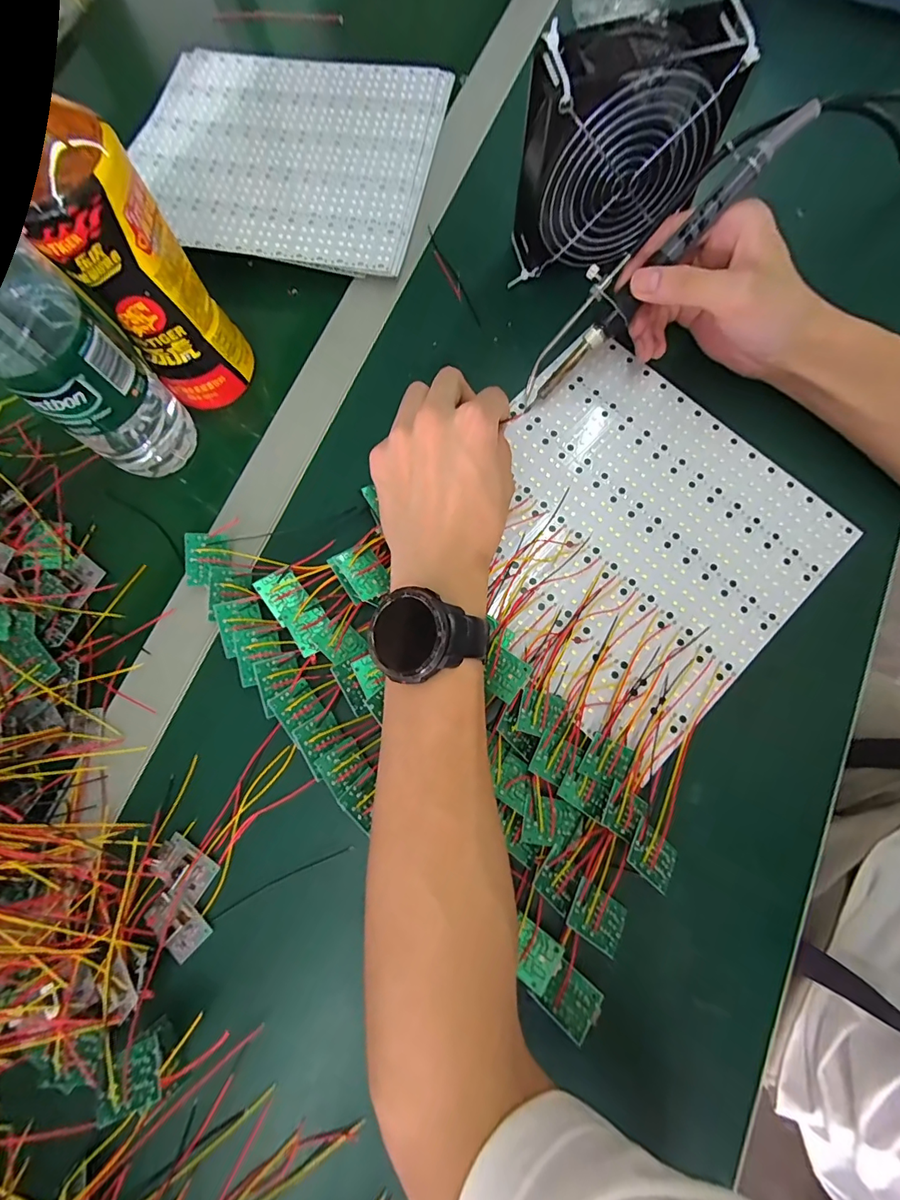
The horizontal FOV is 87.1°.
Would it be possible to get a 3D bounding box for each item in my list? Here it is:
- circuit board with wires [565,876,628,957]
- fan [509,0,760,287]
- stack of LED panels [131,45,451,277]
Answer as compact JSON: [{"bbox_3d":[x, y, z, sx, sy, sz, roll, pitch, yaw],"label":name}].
[{"bbox_3d":[0.084,0.179,0.267,0.033,0.004,0.026,39,56,-4],"label":"circuit board with wires"},{"bbox_3d":[0.107,-0.288,0.311,0.112,0.126,0.044,-9,77,-1],"label":"fan"},{"bbox_3d":[-0.139,-0.374,0.391,0.244,0.010,0.222,10,78,3],"label":"stack of LED panels"}]

